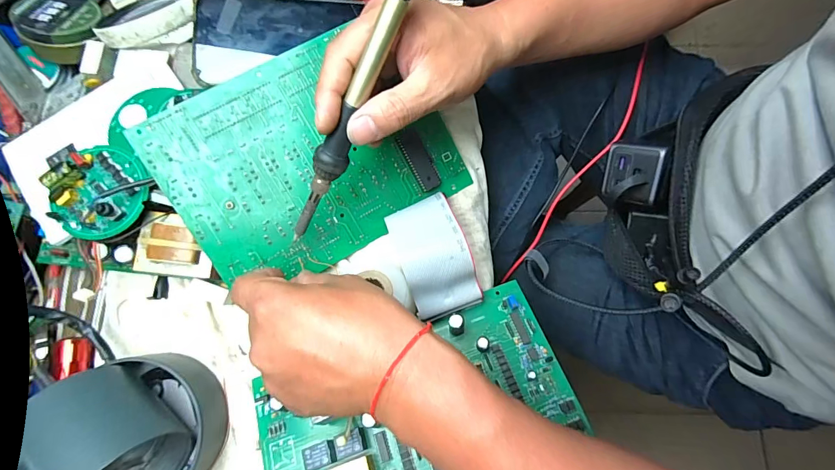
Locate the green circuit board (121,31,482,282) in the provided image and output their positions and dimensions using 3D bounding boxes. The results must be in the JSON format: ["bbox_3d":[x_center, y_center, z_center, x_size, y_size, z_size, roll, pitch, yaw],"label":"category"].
[{"bbox_3d":[-0.082,-0.061,0.306,0.212,0.006,0.157,-30,102,-9],"label":"green circuit board"}]

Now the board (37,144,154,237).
[{"bbox_3d":[-0.237,-0.032,0.284,0.062,0.021,0.067,0,77,0],"label":"board"}]

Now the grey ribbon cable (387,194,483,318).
[{"bbox_3d":[0.012,0.016,0.298,0.051,0.035,0.087,-21,77,-4],"label":"grey ribbon cable"}]

